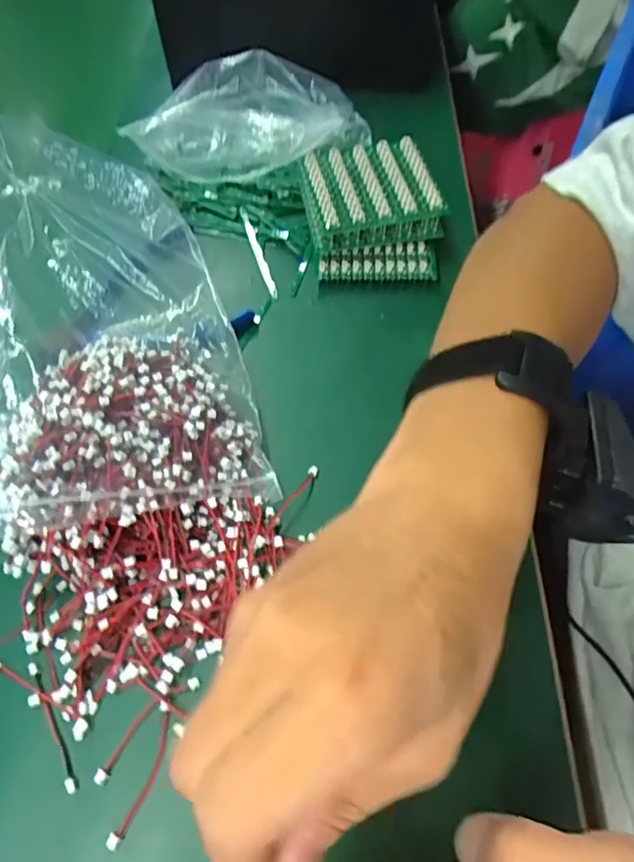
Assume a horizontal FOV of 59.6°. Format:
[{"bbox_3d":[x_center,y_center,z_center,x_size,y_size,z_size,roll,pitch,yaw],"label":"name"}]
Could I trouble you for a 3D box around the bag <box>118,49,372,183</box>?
[{"bbox_3d":[-0.046,-0.234,0.419,0.168,0.063,0.078,-3,61,1],"label":"bag"}]

